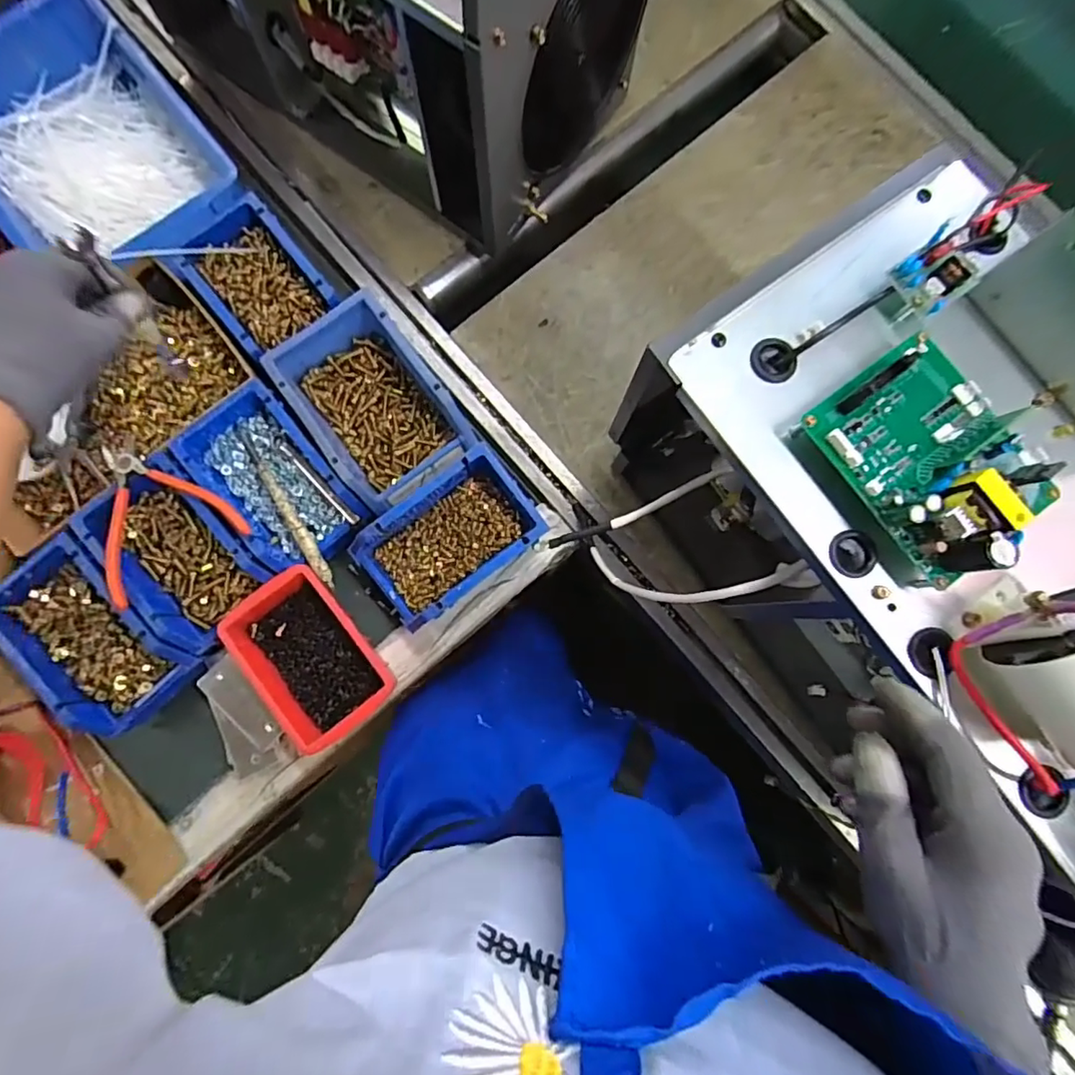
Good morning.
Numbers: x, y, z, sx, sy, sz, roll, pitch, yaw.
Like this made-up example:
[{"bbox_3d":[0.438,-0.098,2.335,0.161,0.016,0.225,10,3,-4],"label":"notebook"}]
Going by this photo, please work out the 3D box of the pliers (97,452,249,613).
[{"bbox_3d":[-0.339,-0.023,0.498,0.122,0.015,0.122,-33,88,-11],"label":"pliers"}]

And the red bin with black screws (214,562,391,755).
[{"bbox_3d":[-0.210,0.110,0.528,0.101,0.048,0.150,-37,85,-5],"label":"red bin with black screws"}]

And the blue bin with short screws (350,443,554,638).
[{"bbox_3d":[-0.081,0.003,0.538,0.164,0.072,0.103,-35,85,-5],"label":"blue bin with short screws"}]

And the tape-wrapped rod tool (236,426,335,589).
[{"bbox_3d":[-0.238,-0.030,0.536,0.013,0.016,0.176,-32,85,-5],"label":"tape-wrapped rod tool"}]

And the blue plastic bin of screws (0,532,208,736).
[{"bbox_3d":[-0.401,0.089,0.511,0.102,0.055,0.160,-43,86,-6],"label":"blue plastic bin of screws"}]

